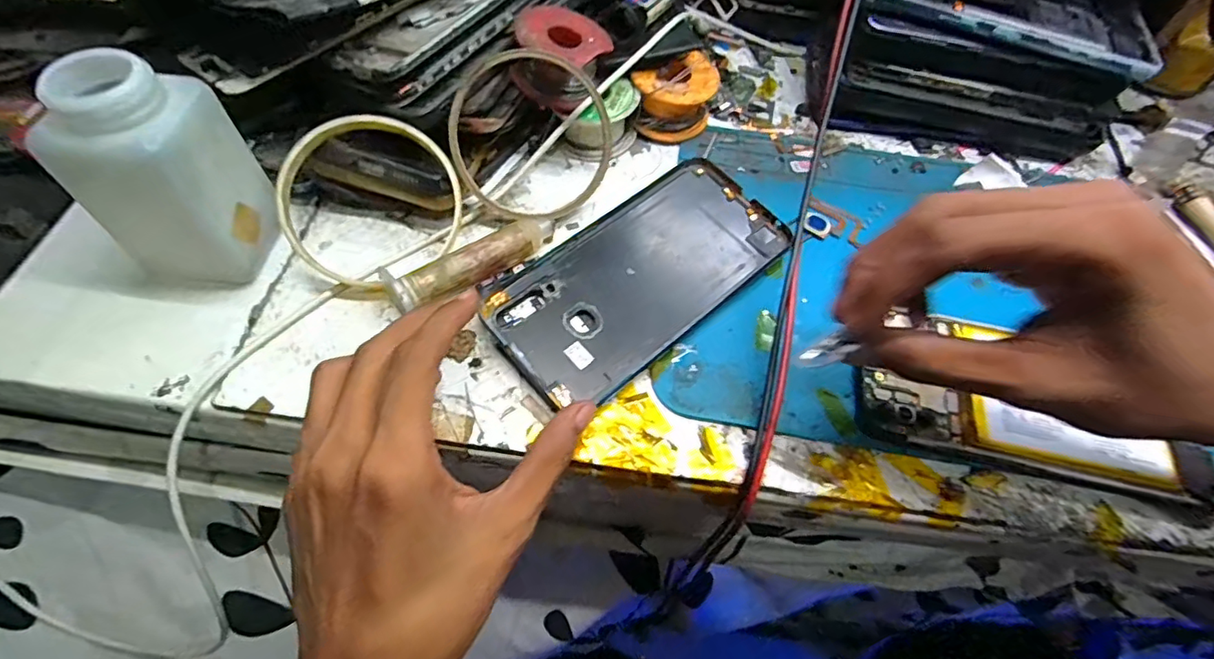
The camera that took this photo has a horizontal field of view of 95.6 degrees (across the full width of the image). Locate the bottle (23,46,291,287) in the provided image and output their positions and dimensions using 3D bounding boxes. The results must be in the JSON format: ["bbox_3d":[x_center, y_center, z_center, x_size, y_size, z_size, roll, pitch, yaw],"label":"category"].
[{"bbox_3d":[-0.190,-0.069,0.241,0.052,0.099,0.051,6,60,-1],"label":"bottle"}]

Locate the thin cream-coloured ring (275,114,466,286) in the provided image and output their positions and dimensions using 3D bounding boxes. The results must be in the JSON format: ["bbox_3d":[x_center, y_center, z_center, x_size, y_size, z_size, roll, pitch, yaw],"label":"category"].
[{"bbox_3d":[-0.115,-0.064,0.269,0.081,0.013,0.077,1,87,-14],"label":"thin cream-coloured ring"}]

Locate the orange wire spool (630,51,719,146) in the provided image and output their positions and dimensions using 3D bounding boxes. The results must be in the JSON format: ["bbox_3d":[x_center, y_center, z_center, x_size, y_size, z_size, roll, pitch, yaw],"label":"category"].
[{"bbox_3d":[0.042,-0.143,0.337,0.047,0.035,0.050,19,61,6],"label":"orange wire spool"}]

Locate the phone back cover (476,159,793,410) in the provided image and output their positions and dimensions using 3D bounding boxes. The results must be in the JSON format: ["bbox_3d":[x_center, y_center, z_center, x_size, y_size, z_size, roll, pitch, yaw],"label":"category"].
[{"bbox_3d":[0.017,-0.030,0.280,0.157,0.011,0.077,-38,68,-22],"label":"phone back cover"}]

